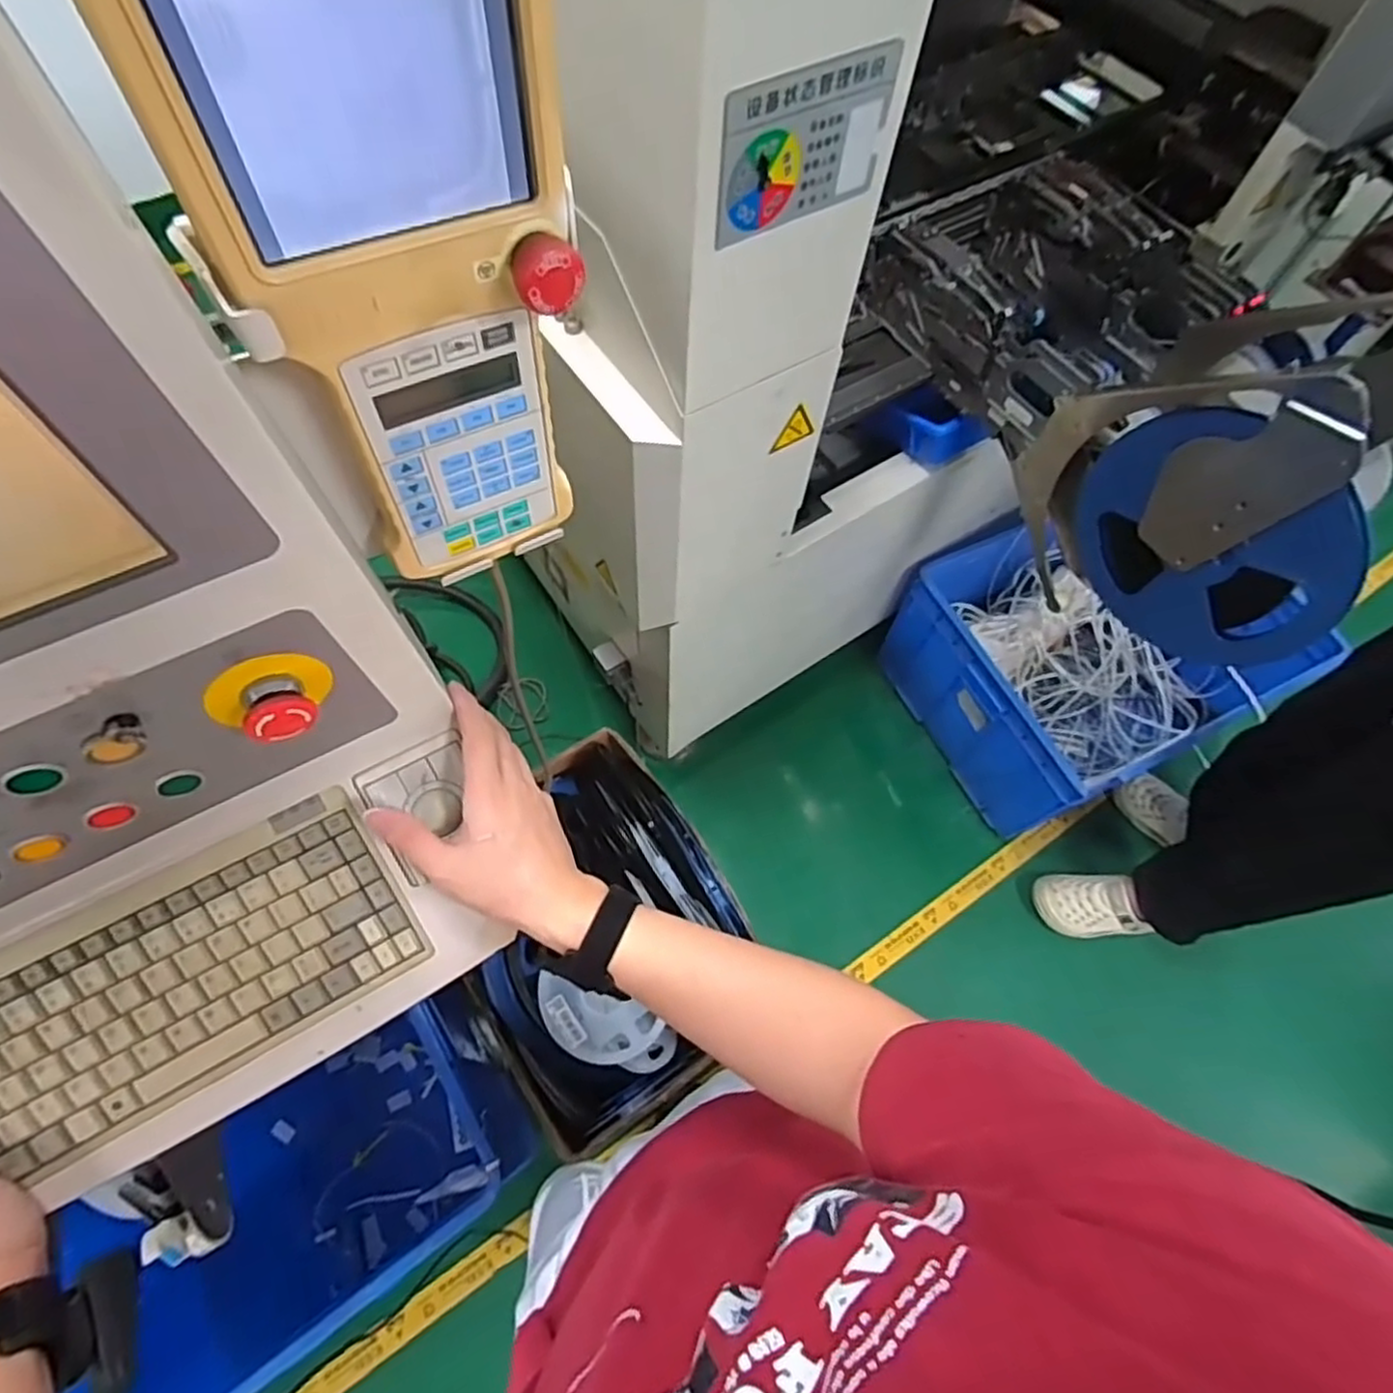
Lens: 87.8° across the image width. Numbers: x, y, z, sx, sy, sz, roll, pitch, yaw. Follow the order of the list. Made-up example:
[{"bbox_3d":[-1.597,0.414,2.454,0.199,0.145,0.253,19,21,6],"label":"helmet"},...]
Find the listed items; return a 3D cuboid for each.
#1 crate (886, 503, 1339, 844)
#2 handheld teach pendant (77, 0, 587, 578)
[{"bbox_3d":[0.803,-0.092,1.574,0.623,0.327,0.583,-24,68,-14],"label":"crate"},{"bbox_3d":[-0.112,-0.156,0.311,0.131,0.282,0.048,-14,66,-10],"label":"handheld teach pendant"}]

